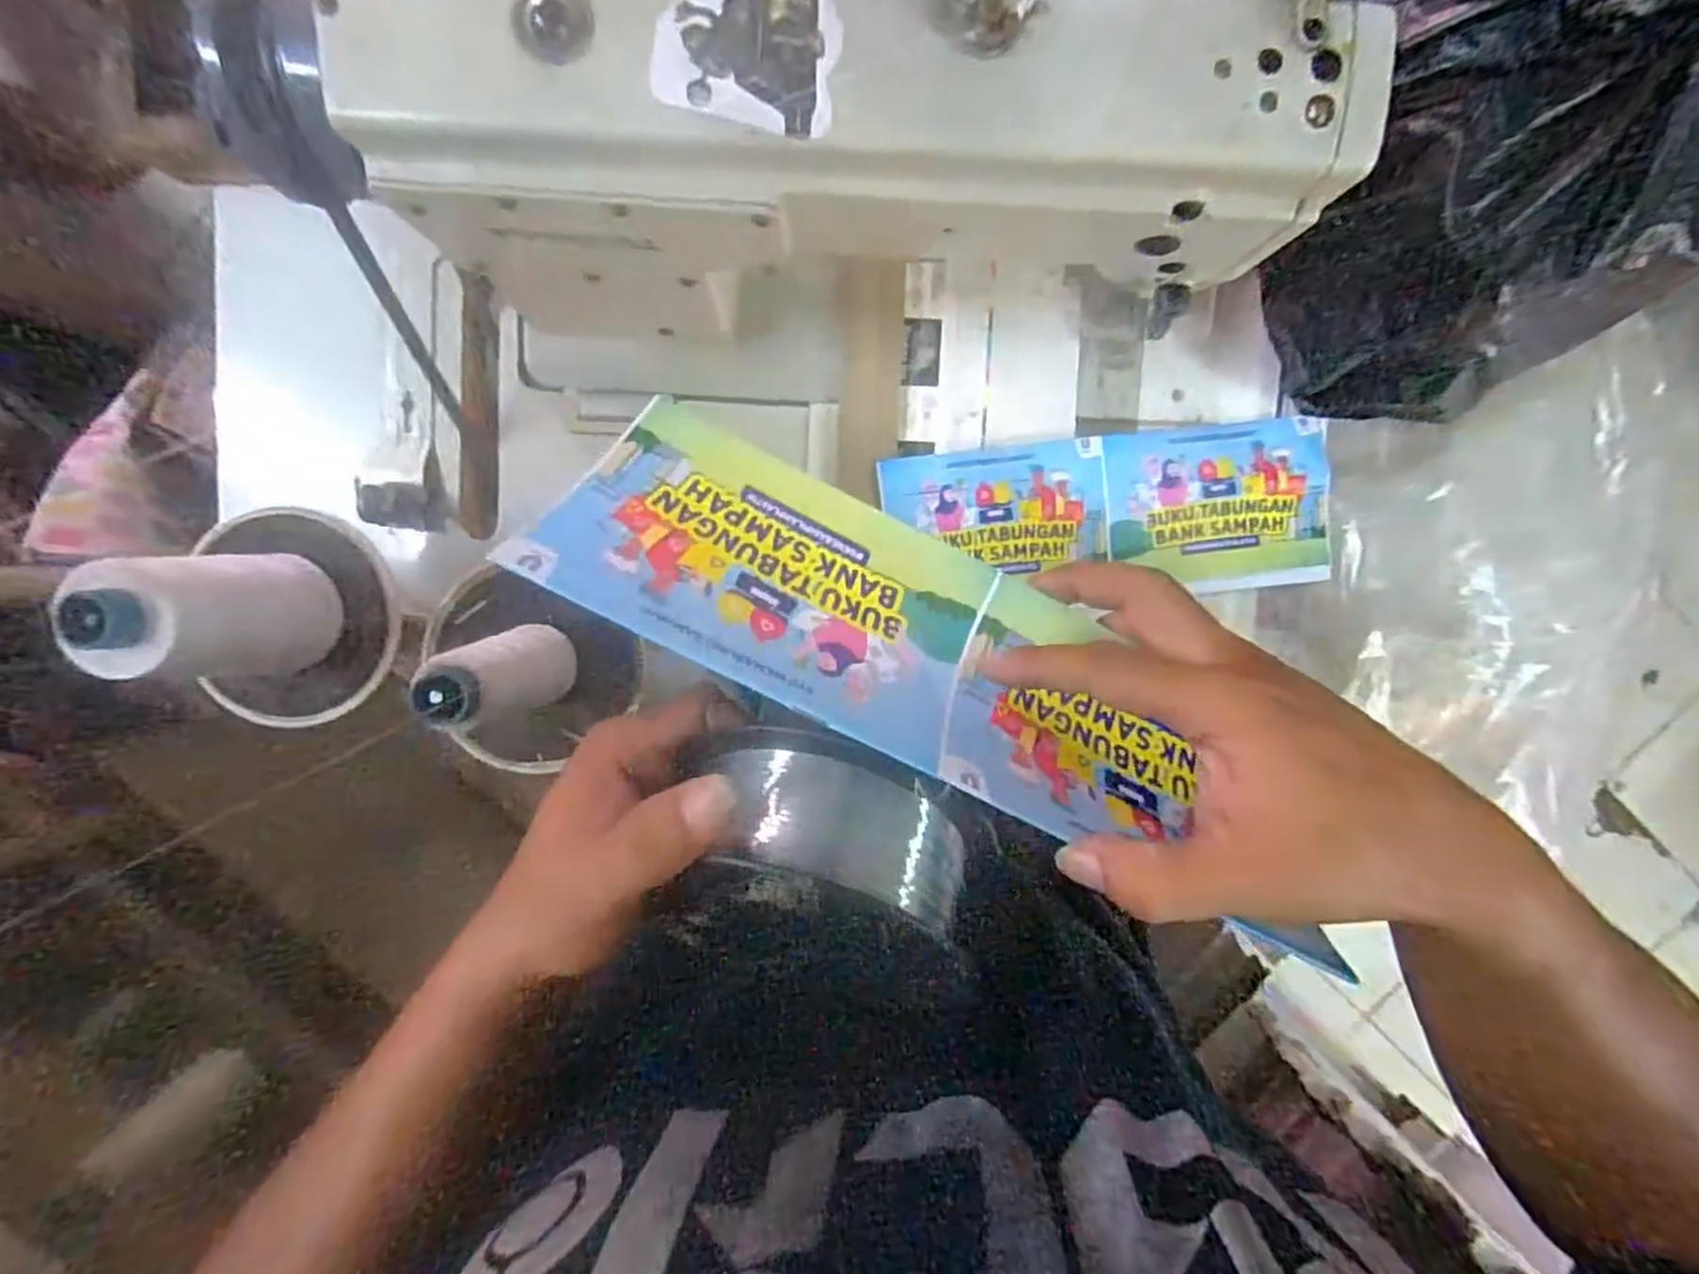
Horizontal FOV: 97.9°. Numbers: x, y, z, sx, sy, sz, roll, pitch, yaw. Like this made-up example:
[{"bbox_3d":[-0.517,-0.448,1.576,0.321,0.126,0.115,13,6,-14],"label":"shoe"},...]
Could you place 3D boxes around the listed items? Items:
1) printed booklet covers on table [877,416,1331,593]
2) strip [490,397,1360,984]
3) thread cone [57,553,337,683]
[{"bbox_3d":[0.179,-0.082,0.508,0.298,0.010,0.110,-6,95,-1],"label":"printed booklet covers on table"},{"bbox_3d":[0.036,0.006,0.275,0.290,0.113,0.011,26,137,-6],"label":"strip"},{"bbox_3d":[-0.300,-0.009,0.351,0.057,0.103,0.059,2,95,-2],"label":"thread cone"}]

